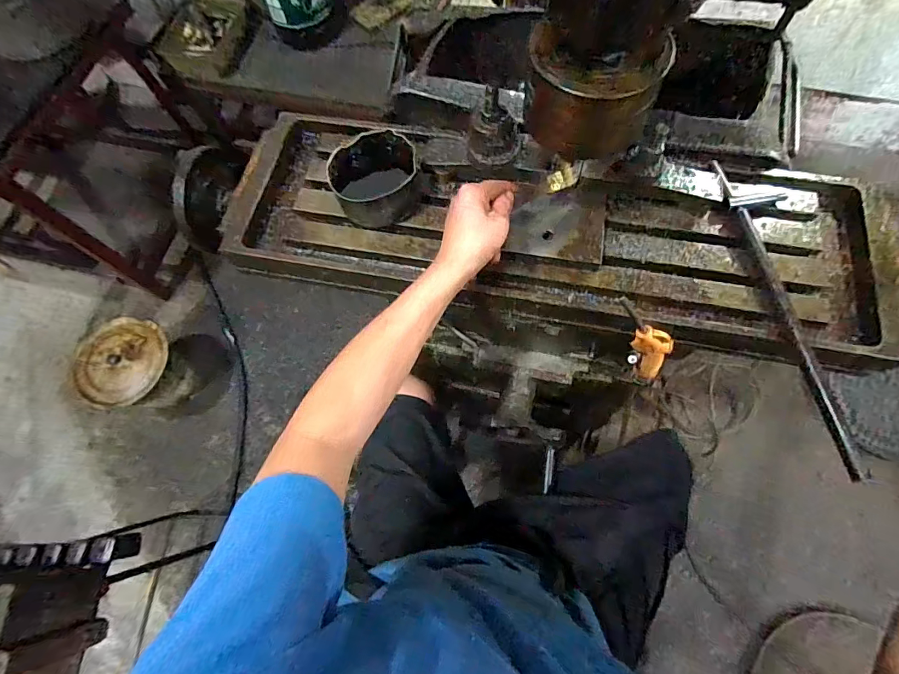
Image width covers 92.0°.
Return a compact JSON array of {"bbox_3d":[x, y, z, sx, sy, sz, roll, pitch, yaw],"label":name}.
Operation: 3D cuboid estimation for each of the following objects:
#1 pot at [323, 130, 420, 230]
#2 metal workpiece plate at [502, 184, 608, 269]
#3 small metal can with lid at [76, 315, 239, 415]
[{"bbox_3d":[-0.090,-0.193,0.543,0.108,0.059,0.098,-34,72,-10],"label":"pot"},{"bbox_3d":[0.131,-0.138,0.517,0.107,0.008,0.100,11,70,5],"label":"metal workpiece plate"},{"bbox_3d":[-0.860,0.091,1.278,0.297,0.251,0.271,-7,69,0],"label":"small metal can with lid"}]

